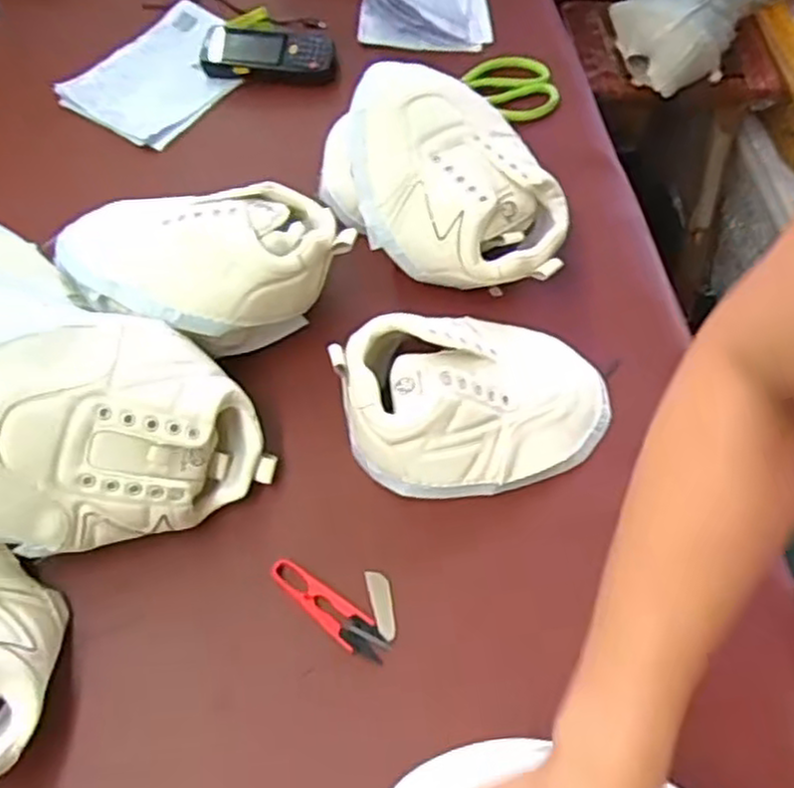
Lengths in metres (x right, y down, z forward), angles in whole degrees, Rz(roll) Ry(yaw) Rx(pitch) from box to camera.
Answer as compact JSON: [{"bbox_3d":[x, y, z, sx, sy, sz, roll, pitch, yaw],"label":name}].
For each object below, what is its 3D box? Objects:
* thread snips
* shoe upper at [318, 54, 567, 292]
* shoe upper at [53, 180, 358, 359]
[{"bbox_3d":[-0.049,0.152,0.551,0.101,0.006,0.027,34,62,18],"label":"thread snips"},{"bbox_3d":[0.041,-0.185,0.691,0.153,0.111,0.228,-23,61,-16],"label":"shoe upper"},{"bbox_3d":[-0.156,-0.099,0.636,0.234,0.108,0.144,-1,57,-3],"label":"shoe upper"}]

